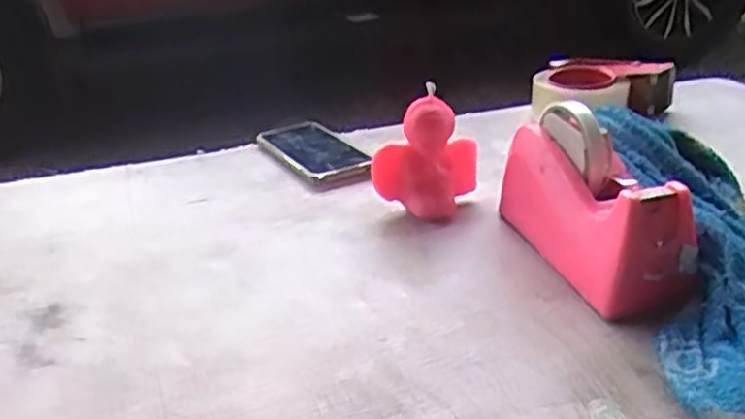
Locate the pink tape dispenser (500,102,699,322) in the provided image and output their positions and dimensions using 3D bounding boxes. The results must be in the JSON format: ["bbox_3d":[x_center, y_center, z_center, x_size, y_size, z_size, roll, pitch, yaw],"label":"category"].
[{"bbox_3d":[0.170,-0.008,0.568,0.072,0.097,0.184,-12,29,-17],"label":"pink tape dispenser"}]

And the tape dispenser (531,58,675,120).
[{"bbox_3d":[0.297,-0.156,0.917,0.168,0.054,0.092,8,30,19],"label":"tape dispenser"}]

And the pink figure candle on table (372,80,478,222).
[{"bbox_3d":[0.049,-0.050,0.675,0.099,0.101,0.065,1,28,6],"label":"pink figure candle on table"}]

